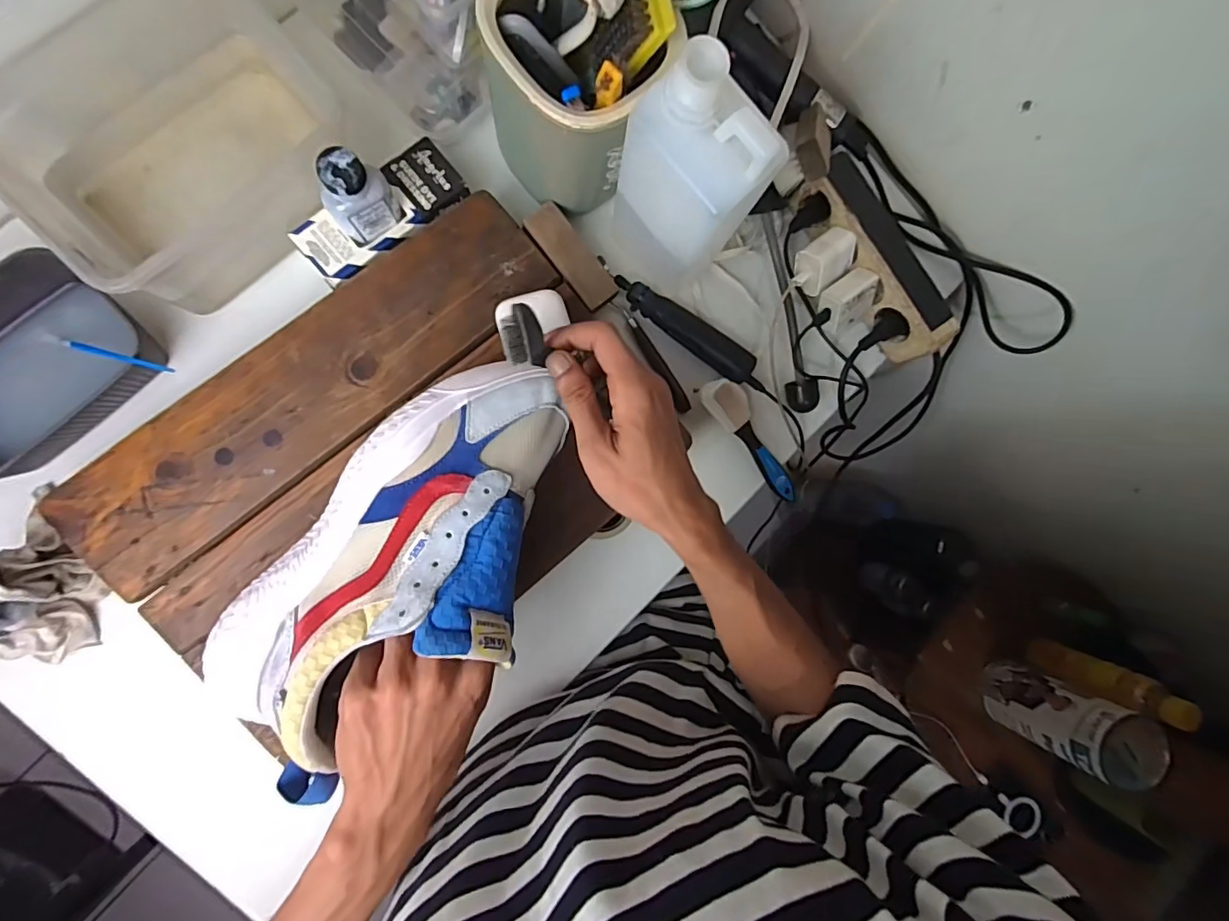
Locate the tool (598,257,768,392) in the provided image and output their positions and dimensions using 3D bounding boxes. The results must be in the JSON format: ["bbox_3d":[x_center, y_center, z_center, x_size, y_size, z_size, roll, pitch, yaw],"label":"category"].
[{"bbox_3d":[0.064,-0.124,0.485,0.179,0.025,0.030,37,84,-7],"label":"tool"}]

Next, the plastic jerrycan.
[{"bbox_3d":[0.054,-0.200,0.392,0.063,0.206,0.089,-43,96,-7],"label":"plastic jerrycan"}]

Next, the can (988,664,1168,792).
[{"bbox_3d":[0.549,0.318,0.645,0.084,0.157,0.081,0,89,-9],"label":"can"}]

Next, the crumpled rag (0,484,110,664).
[{"bbox_3d":[-0.428,0.097,0.386,0.058,0.072,0.121,16,87,-9],"label":"crumpled rag"}]

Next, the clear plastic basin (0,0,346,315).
[{"bbox_3d":[-0.315,-0.236,0.394,0.213,0.085,0.159,-43,96,-8],"label":"clear plastic basin"}]

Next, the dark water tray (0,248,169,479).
[{"bbox_3d":[-0.448,-0.061,0.398,0.118,0.052,0.173,45,83,-6],"label":"dark water tray"}]

